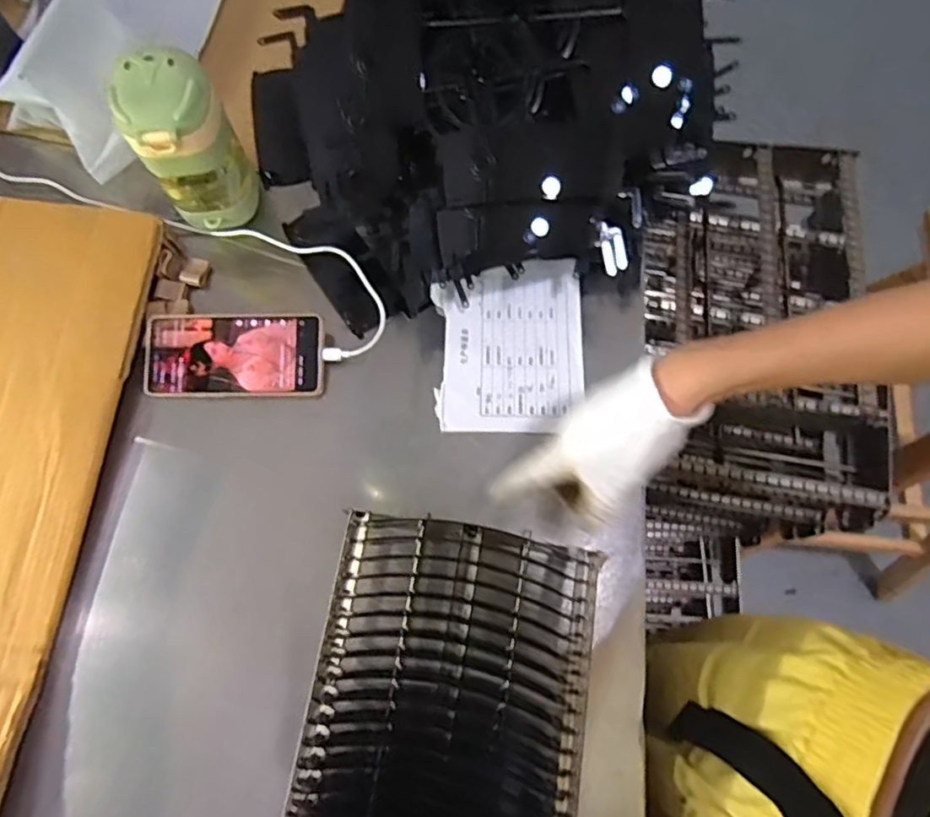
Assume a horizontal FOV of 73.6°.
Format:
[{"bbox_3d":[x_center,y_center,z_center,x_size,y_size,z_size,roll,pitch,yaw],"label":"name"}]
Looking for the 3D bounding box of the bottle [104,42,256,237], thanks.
[{"bbox_3d":[-0.246,-0.230,0.562,0.083,0.156,0.068,-21,72,-6],"label":"bottle"}]

